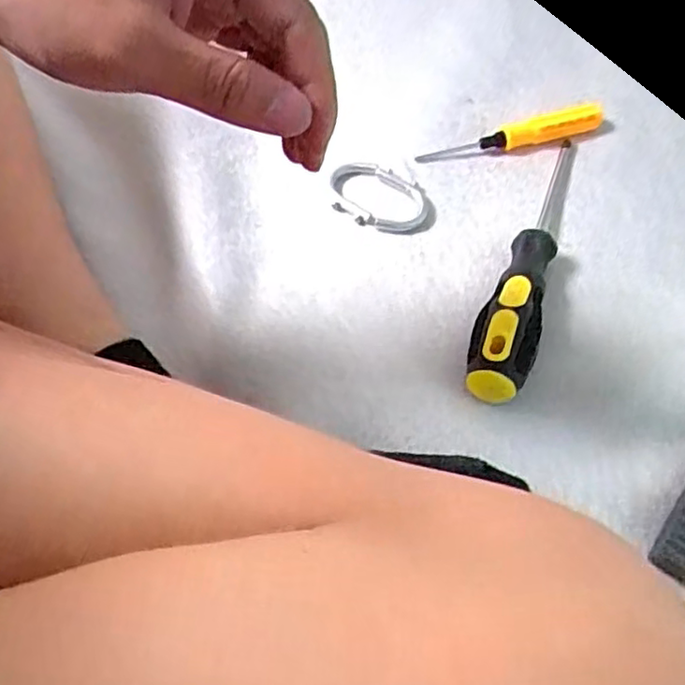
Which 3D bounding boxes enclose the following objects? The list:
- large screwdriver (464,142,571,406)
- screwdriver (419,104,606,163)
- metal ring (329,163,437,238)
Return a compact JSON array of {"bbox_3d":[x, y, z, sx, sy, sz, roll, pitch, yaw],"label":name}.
[{"bbox_3d":[0.104,-0.053,0.382,0.031,0.027,0.196,17,57,9],"label":"large screwdriver"},{"bbox_3d":[0.112,-0.136,0.452,0.131,0.012,0.015,-16,58,-13],"label":"screwdriver"},{"bbox_3d":[0.025,-0.088,0.420,0.067,0.008,0.044,23,58,13],"label":"metal ring"}]

